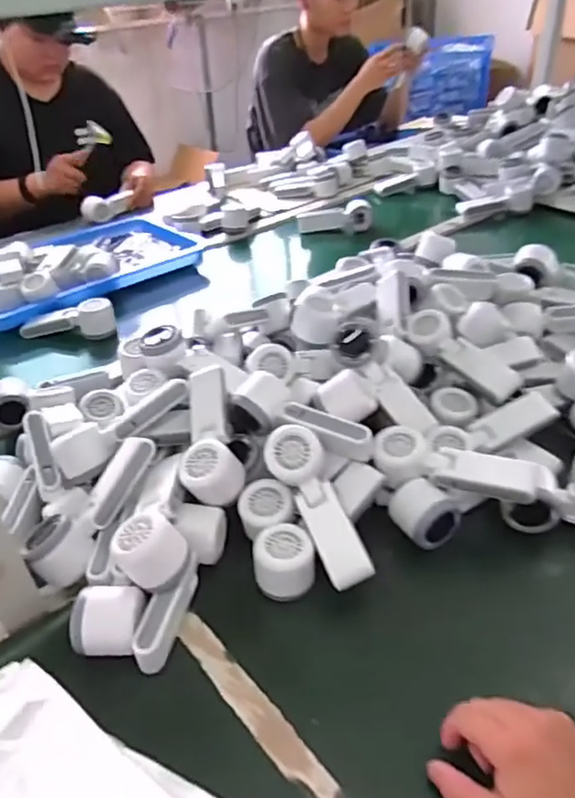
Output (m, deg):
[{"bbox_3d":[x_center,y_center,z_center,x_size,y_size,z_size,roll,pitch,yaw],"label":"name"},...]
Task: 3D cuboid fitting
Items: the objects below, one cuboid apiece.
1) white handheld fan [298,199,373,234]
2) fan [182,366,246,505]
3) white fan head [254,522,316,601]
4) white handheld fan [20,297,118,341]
[{"bbox_3d":[0.105,-0.407,1.366,0.160,0.061,0.043,-8,37,-5],"label":"white handheld fan"},{"bbox_3d":[-0.086,0.032,0.666,0.064,0.043,0.174,-6,52,-5],"label":"fan"},{"bbox_3d":[-0.003,0.163,0.598,0.059,0.055,0.064,-2,38,2],"label":"white fan head"},{"bbox_3d":[-0.381,-0.136,1.054,0.171,0.055,0.051,-4,37,1],"label":"white handheld fan"}]

